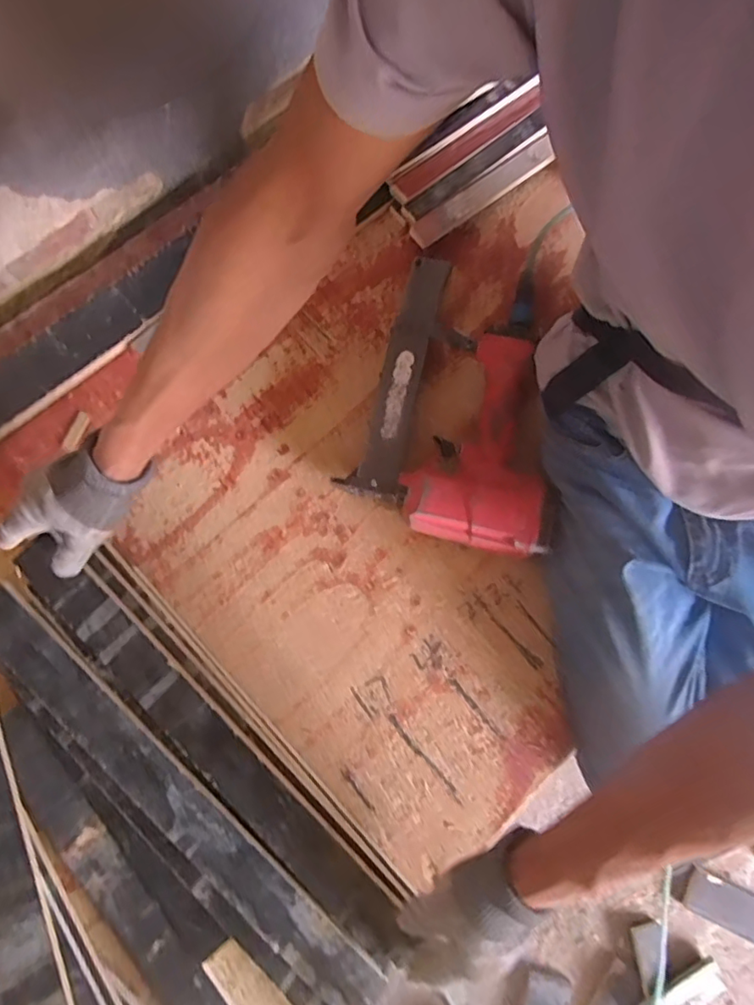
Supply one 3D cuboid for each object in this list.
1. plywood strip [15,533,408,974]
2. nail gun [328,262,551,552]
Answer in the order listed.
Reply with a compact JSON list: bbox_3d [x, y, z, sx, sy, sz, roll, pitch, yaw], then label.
[{"bbox_3d":[-0.164,0.223,0.519,0.497,0.017,0.058,44,85,6],"label":"plywood strip"},{"bbox_3d":[0.105,-0.114,0.618,0.219,0.074,0.314,18,77,3],"label":"nail gun"}]

